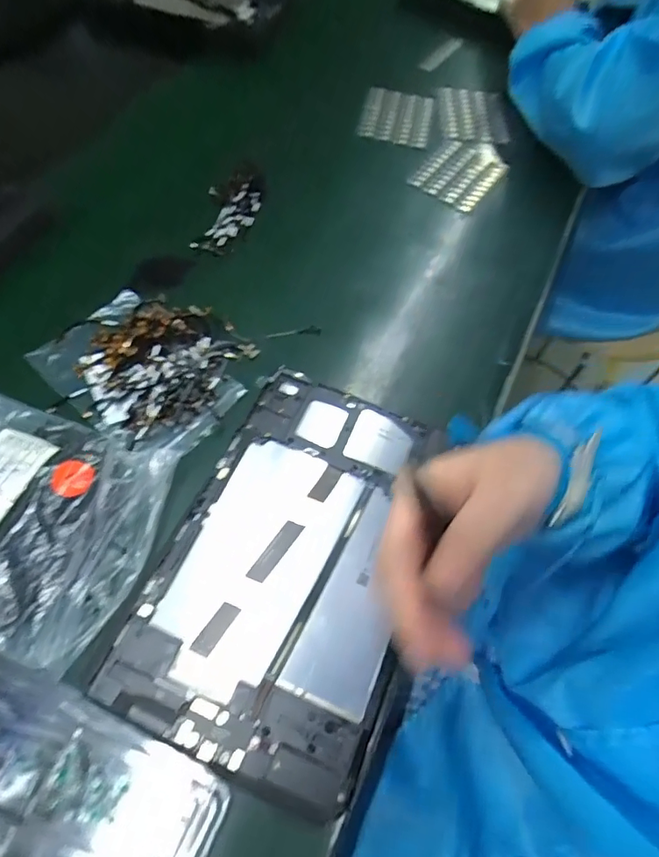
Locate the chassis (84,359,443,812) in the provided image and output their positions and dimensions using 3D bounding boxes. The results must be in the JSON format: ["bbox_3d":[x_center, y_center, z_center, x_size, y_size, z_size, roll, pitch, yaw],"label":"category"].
[{"bbox_3d":[-0.018,0.077,0.320,0.143,0.008,0.236,22,61,7],"label":"chassis"}]

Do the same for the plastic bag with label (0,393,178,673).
[{"bbox_3d":[-0.201,0.051,0.326,0.173,0.040,0.143,17,60,6],"label":"plastic bag with label"}]

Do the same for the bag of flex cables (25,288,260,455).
[{"bbox_3d":[-0.140,-0.052,0.404,0.148,0.013,0.125,35,64,15],"label":"bag of flex cables"}]

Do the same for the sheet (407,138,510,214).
[{"bbox_3d":[0.147,-0.284,0.559,0.078,0.011,0.113,36,66,11],"label":"sheet"}]

